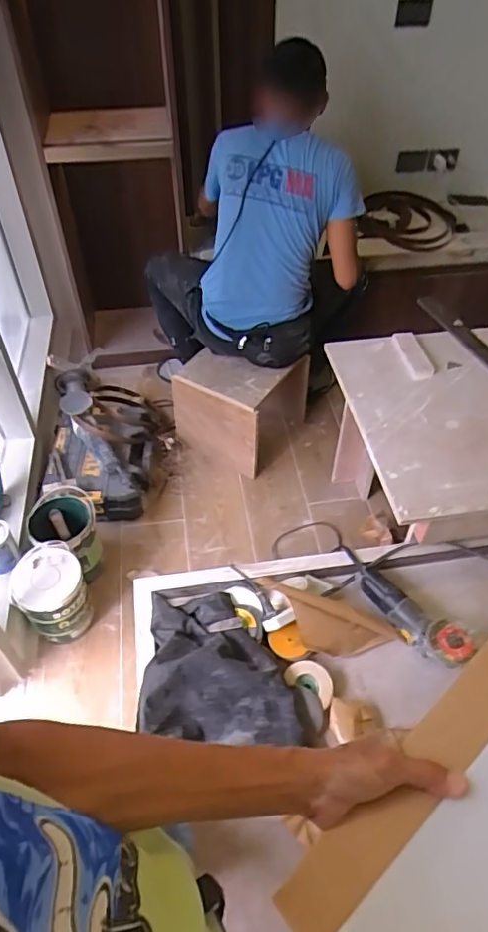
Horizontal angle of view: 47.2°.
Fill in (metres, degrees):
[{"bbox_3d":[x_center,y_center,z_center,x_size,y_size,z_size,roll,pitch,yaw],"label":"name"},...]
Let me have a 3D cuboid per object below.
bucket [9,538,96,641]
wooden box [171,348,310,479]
[{"bbox_3d":[-0.502,0.341,1.472,0.167,0.219,0.165,-1,47,1],"label":"bucket"},{"bbox_3d":[-0.016,-0.229,1.934,0.341,0.329,0.365,25,52,22],"label":"wooden box"}]

